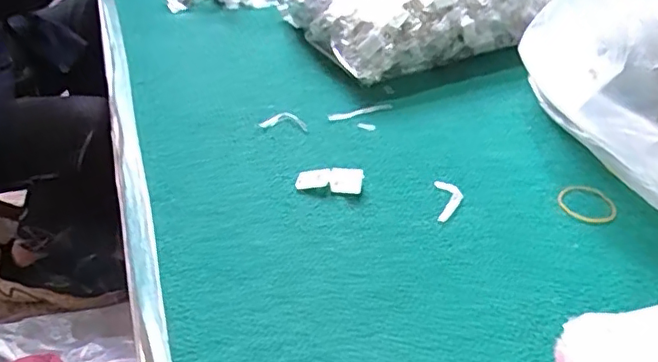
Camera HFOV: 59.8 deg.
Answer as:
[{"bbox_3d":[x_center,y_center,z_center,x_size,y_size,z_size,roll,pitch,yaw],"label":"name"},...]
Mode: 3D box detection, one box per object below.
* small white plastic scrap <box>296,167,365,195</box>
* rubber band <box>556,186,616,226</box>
[{"bbox_3d":[0.000,-0.001,0.488,0.056,0.016,0.015,4,37,8],"label":"small white plastic scrap"},{"bbox_3d":[0.208,0.018,0.460,0.042,0.004,0.045,-1,37,1],"label":"rubber band"}]

